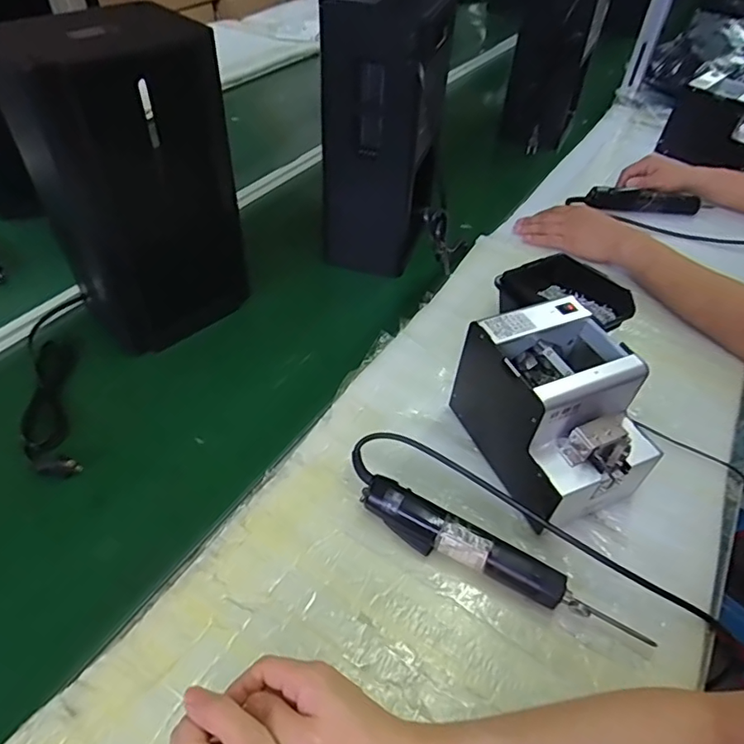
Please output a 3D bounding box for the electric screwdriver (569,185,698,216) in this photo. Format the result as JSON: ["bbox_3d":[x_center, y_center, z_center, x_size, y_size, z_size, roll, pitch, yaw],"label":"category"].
[{"bbox_3d":[0.471,-0.301,0.964,0.218,0.041,0.040,6,46,4],"label":"electric screwdriver"}]

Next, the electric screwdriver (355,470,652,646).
[{"bbox_3d":[0.112,0.175,0.497,0.277,0.037,0.044,26,51,20],"label":"electric screwdriver"}]

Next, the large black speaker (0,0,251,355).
[{"bbox_3d":[-0.274,-0.210,0.646,0.170,0.341,0.180,30,52,23],"label":"large black speaker"}]

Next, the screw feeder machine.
[{"bbox_3d":[0.187,0.040,0.555,0.128,0.143,0.174,-21,51,-21],"label":"screw feeder machine"}]

